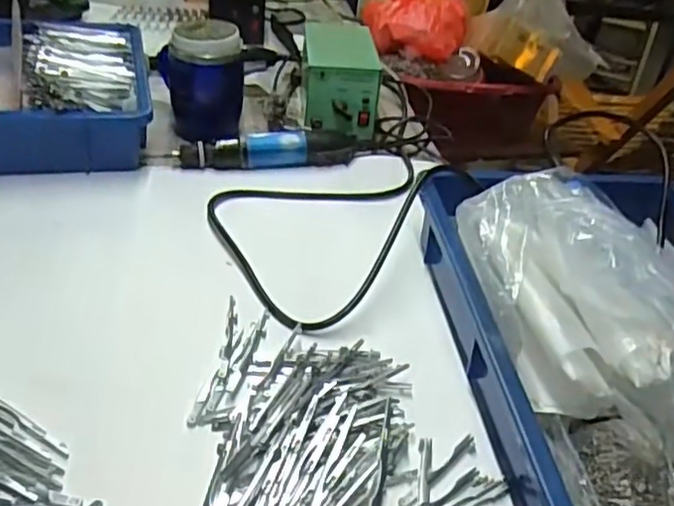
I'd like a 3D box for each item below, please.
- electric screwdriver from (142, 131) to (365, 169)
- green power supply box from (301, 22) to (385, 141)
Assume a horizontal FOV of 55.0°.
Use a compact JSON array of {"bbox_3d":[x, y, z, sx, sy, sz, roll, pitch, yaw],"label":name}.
[{"bbox_3d":[-0.090,-0.119,0.737,0.231,0.031,0.030,-2,38,-13],"label":"electric screwdriver"},{"bbox_3d":[0.004,-0.226,0.834,0.097,0.102,0.145,5,35,-5],"label":"green power supply box"}]

